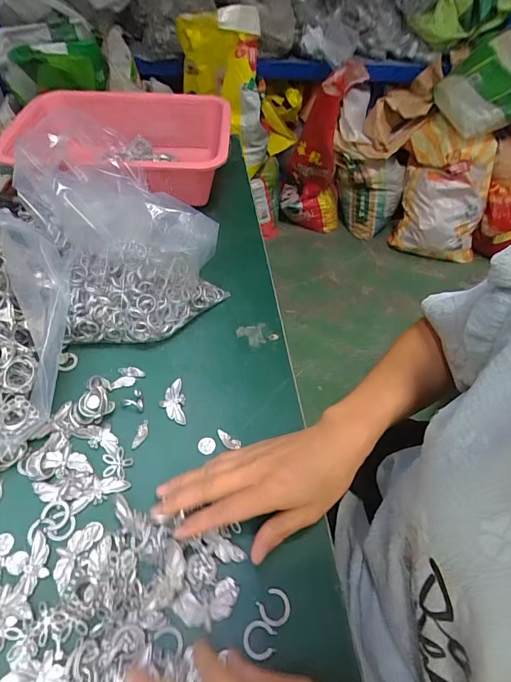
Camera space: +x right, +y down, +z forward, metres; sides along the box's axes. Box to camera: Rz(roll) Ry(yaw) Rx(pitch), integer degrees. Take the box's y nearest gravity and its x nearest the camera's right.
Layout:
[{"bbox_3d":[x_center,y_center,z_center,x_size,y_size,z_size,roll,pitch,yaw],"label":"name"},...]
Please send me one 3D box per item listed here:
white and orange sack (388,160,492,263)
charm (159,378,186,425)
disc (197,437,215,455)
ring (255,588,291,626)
[{"bbox_3d":[0.777,-0.538,1.665,0.324,0.402,0.160,10,31,-1],"label":"white and orange sack"},{"bbox_3d":[-0.080,0.057,0.383,0.024,0.004,0.048,-2,51,-7],"label":"charm"},{"bbox_3d":[-0.044,0.094,0.358,0.016,0.004,0.015,3,51,-3],"label":"disc"},{"bbox_3d":[0.014,0.190,0.284,0.022,0.004,0.022,2,50,-2],"label":"ring"}]

